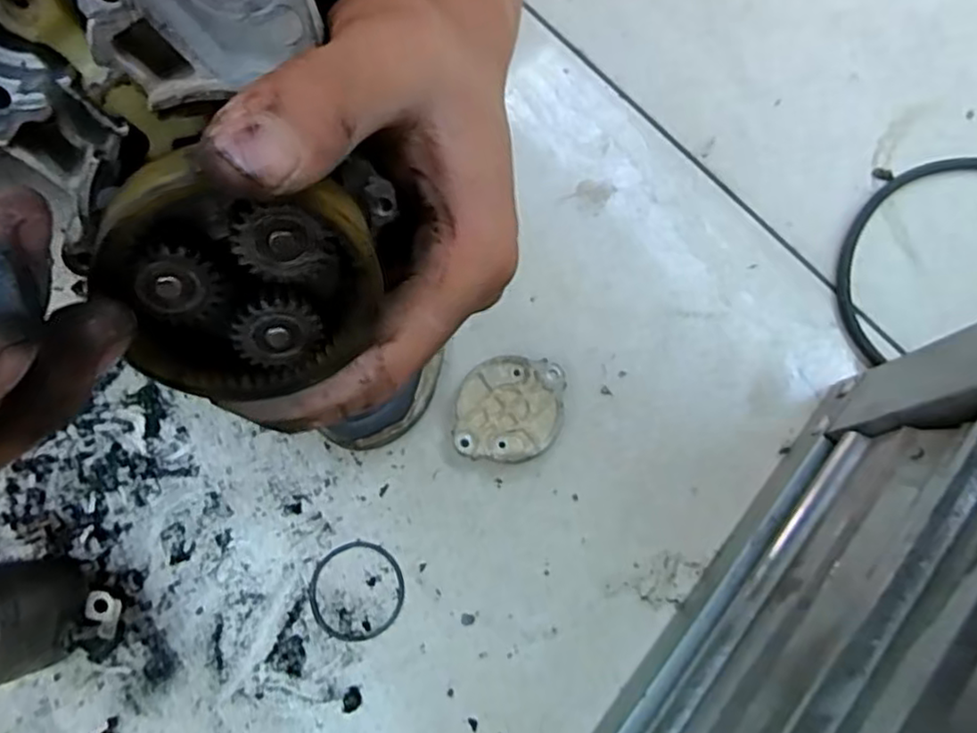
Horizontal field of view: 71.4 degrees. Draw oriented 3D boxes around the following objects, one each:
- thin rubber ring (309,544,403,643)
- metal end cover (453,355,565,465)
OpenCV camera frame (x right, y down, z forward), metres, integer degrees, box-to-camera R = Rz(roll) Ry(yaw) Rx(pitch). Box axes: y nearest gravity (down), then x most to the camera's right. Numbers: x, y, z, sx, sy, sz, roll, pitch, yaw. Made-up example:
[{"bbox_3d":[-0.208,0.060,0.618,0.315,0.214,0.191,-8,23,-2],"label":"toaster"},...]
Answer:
[{"bbox_3d":[-0.080,0.137,0.413,0.057,0.004,0.057,0,75,-1],"label":"thin rubber ring"},{"bbox_3d":[0.012,0.028,0.435,0.066,0.020,0.064,4,75,0],"label":"metal end cover"}]

